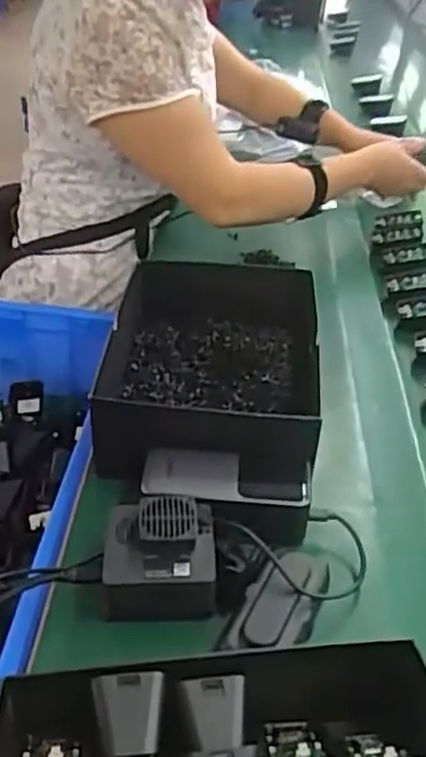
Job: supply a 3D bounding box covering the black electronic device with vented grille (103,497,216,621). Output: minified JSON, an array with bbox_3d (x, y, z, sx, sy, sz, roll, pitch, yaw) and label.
[{"bbox_3d":[-0.039,0.127,0.512,0.079,0.054,0.075,2,37,-4],"label":"black electronic device with vented grille"}]

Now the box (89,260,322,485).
[{"bbox_3d":[-0.005,-0.014,0.676,0.199,0.078,0.253,7,36,3],"label":"box"}]

